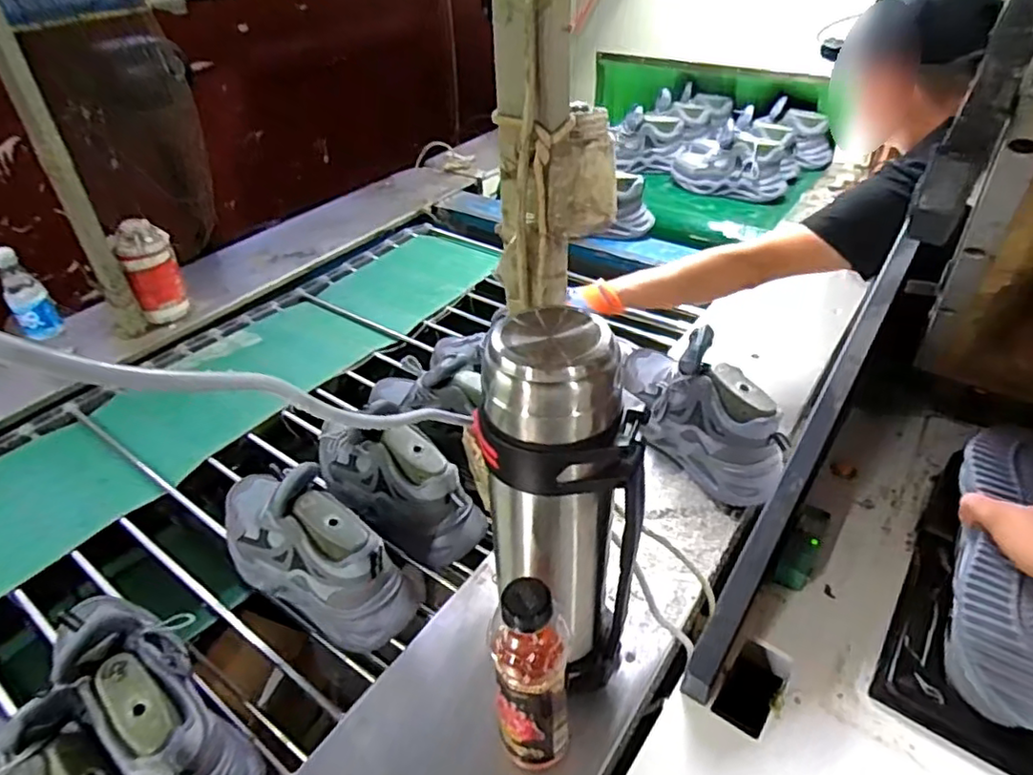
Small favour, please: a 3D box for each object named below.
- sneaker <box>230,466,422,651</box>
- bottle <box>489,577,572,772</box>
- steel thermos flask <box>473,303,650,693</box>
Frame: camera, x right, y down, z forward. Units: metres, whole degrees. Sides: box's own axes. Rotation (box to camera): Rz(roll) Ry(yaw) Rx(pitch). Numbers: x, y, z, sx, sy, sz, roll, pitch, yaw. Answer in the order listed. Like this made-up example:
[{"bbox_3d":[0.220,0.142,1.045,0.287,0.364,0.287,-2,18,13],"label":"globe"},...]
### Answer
[{"bbox_3d":[-0.252,0.183,0.740,0.280,0.137,0.101,22,47,26],"label":"sneaker"},{"bbox_3d":[0.015,0.252,0.544,0.064,0.221,0.074,-1,42,3],"label":"bottle"},{"bbox_3d":[0.042,0.117,0.546,0.122,0.367,0.098,20,46,24],"label":"steel thermos flask"}]

